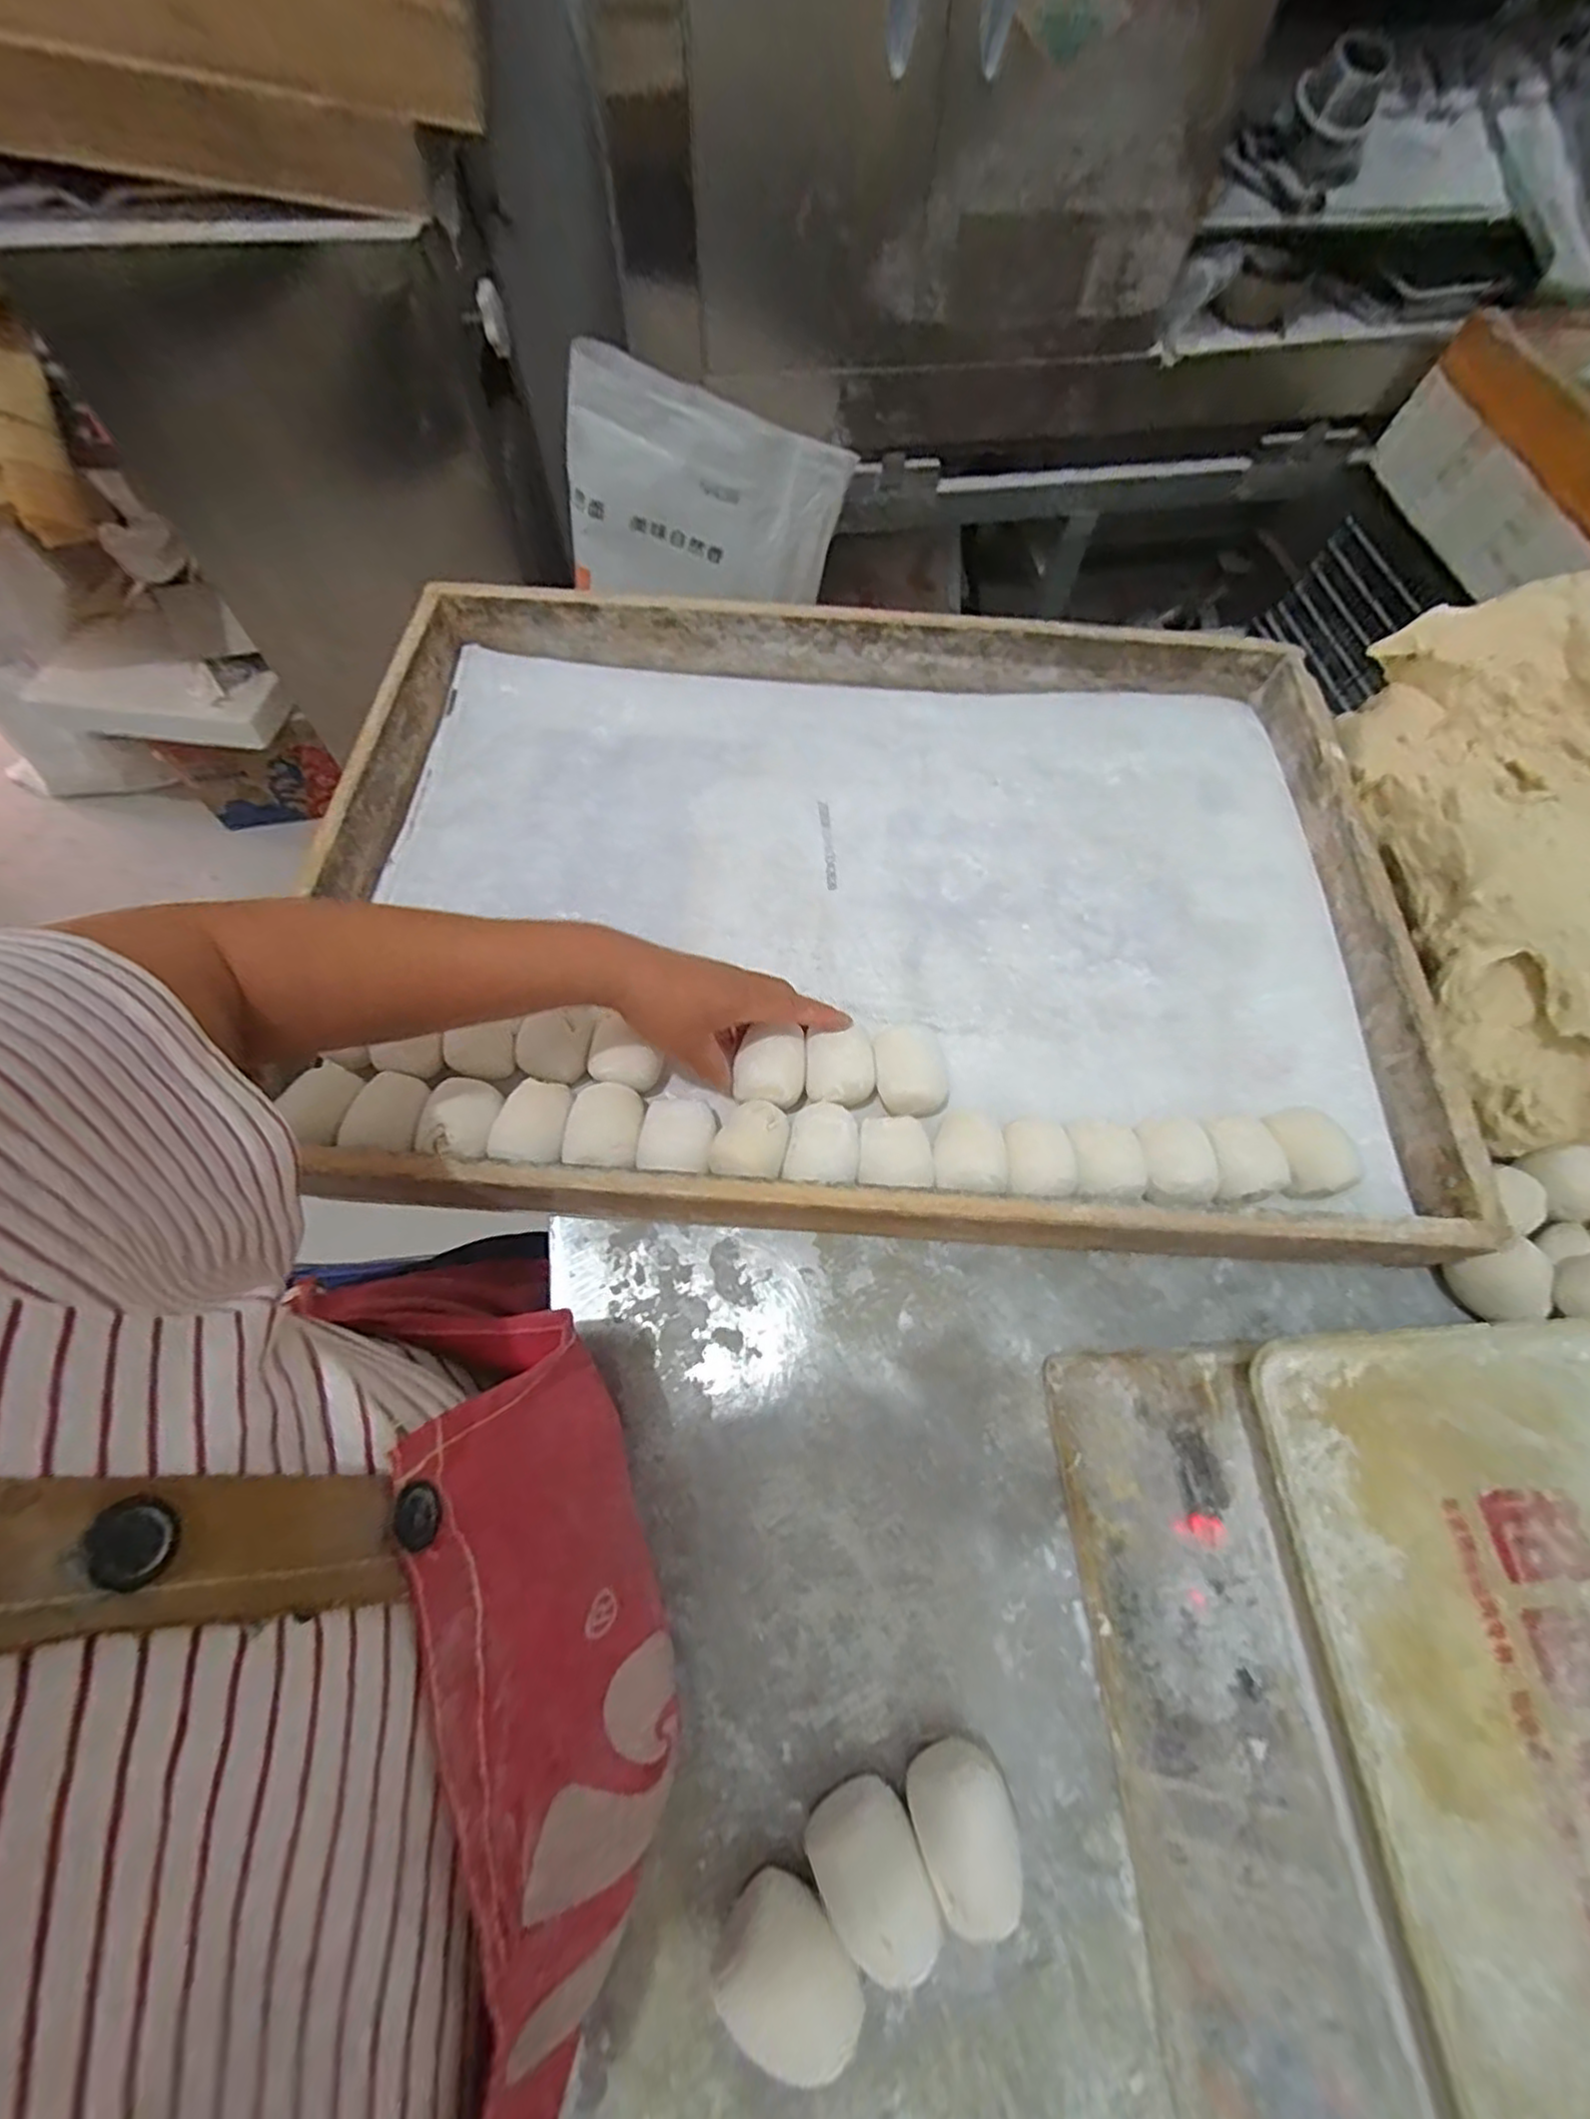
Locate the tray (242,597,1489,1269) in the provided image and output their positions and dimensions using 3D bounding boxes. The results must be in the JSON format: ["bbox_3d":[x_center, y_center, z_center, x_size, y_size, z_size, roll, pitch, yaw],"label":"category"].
[{"bbox_3d":[0.051,-0.146,0.564,0.784,0.070,0.545,4,66,0],"label":"tray"}]

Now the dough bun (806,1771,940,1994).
[{"bbox_3d":[0.038,0.392,0.343,0.047,0.041,0.064,-22,69,-11],"label":"dough bun"}]

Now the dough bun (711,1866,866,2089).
[{"bbox_3d":[0.000,0.420,0.329,0.066,0.038,0.050,37,70,13],"label":"dough bun"}]

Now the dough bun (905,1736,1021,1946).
[{"bbox_3d":[0.084,0.379,0.351,0.048,0.042,0.064,-21,69,-10],"label":"dough bun"}]

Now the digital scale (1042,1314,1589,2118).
[{"bbox_3d":[0.330,0.316,0.356,0.317,0.102,0.328,-3,66,-3],"label":"digital scale"}]

